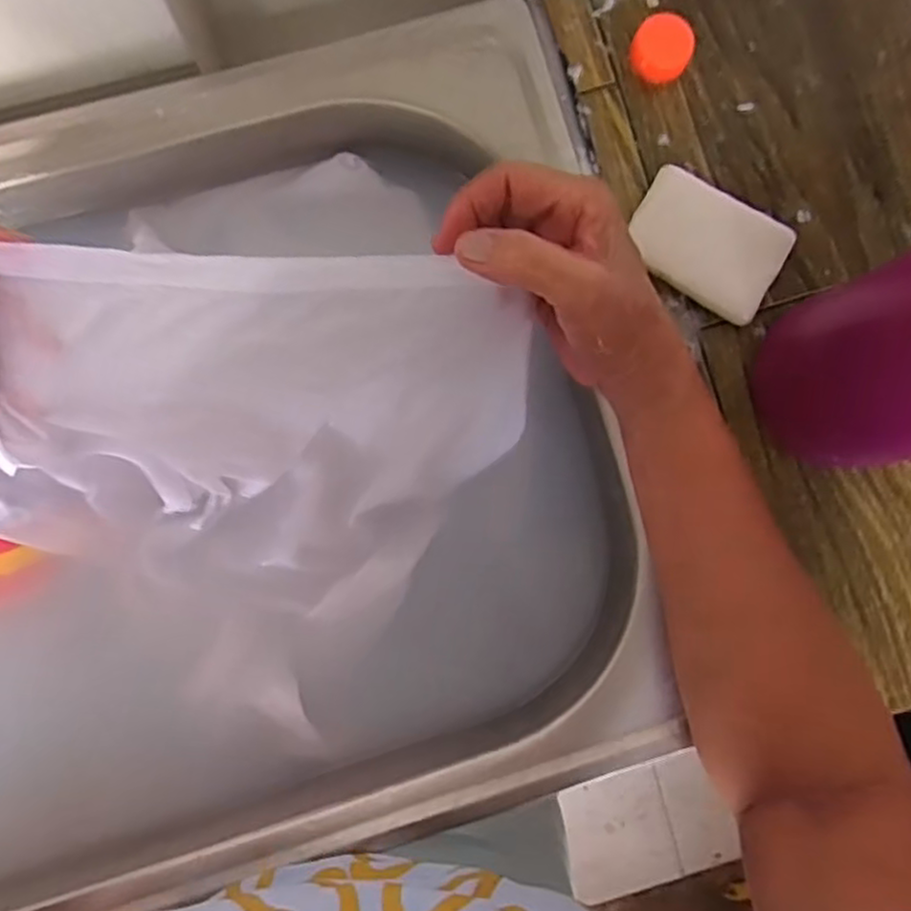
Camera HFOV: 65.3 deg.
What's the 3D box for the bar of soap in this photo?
[{"bbox_3d":[0.130,-0.109,0.370,0.077,0.012,0.056,31,85,-1],"label":"bar of soap"}]

